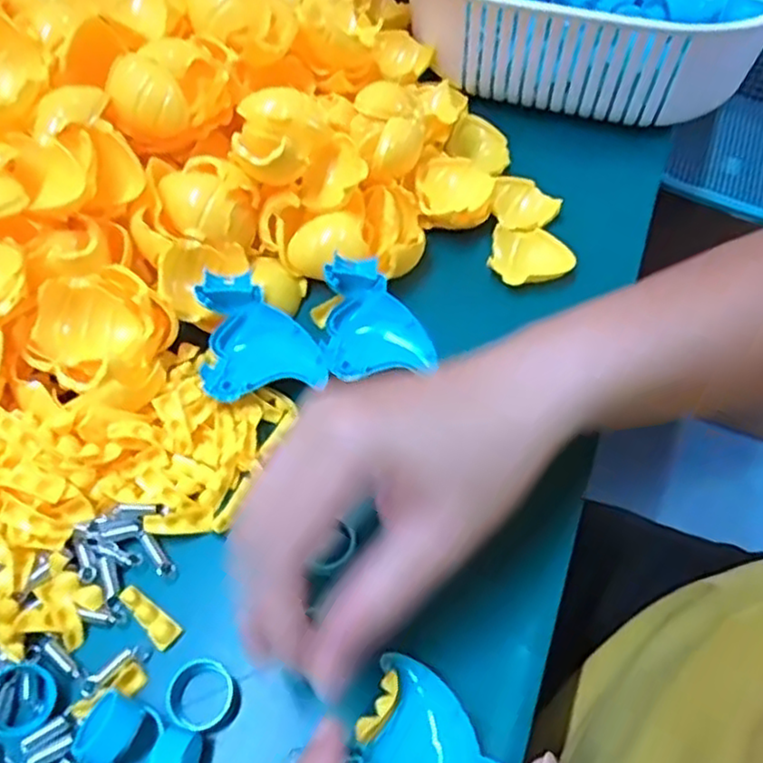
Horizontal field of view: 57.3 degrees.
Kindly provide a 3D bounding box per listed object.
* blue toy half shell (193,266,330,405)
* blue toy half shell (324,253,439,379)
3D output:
[{"bbox_3d":[-0.062,-0.025,0.343,0.056,0.025,0.065,-12,60,-6],"label":"blue toy half shell"},{"bbox_3d":[-0.005,-0.035,0.357,0.052,0.029,0.061,-13,60,-7],"label":"blue toy half shell"}]

